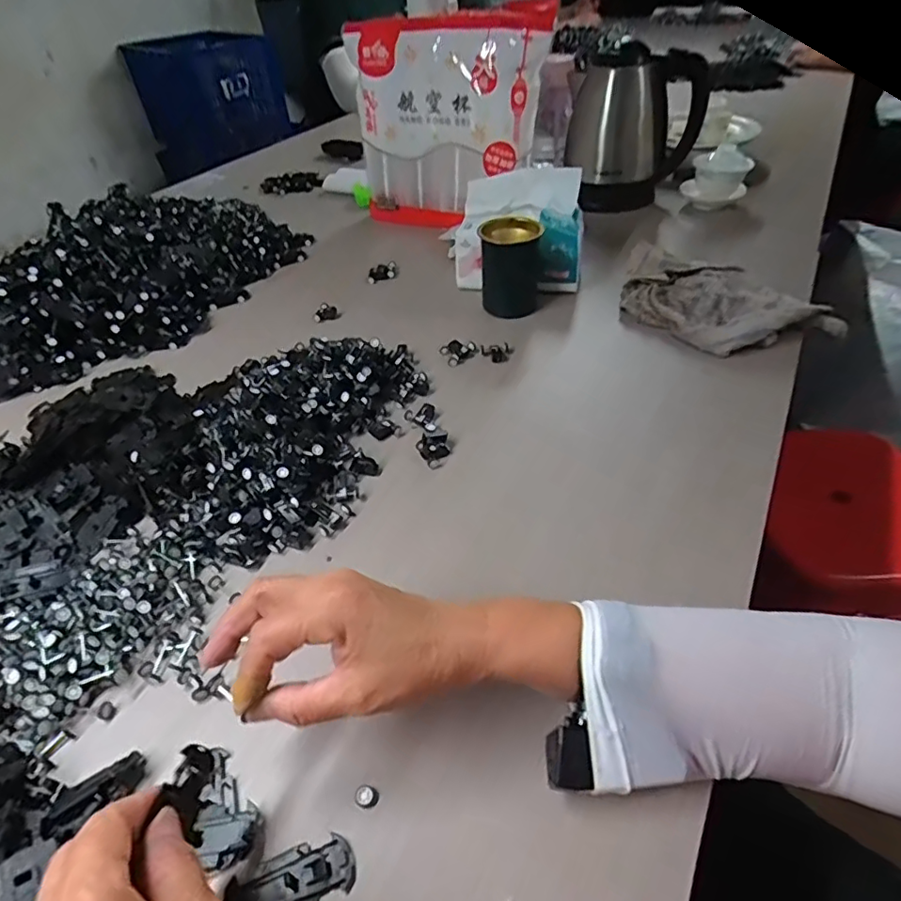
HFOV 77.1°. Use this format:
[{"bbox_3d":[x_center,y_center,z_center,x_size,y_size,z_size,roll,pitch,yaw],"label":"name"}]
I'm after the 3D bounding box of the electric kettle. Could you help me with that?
[{"bbox_3d":[0.293,-0.521,0.915,0.211,0.216,0.195,6,44,11],"label":"electric kettle"}]

